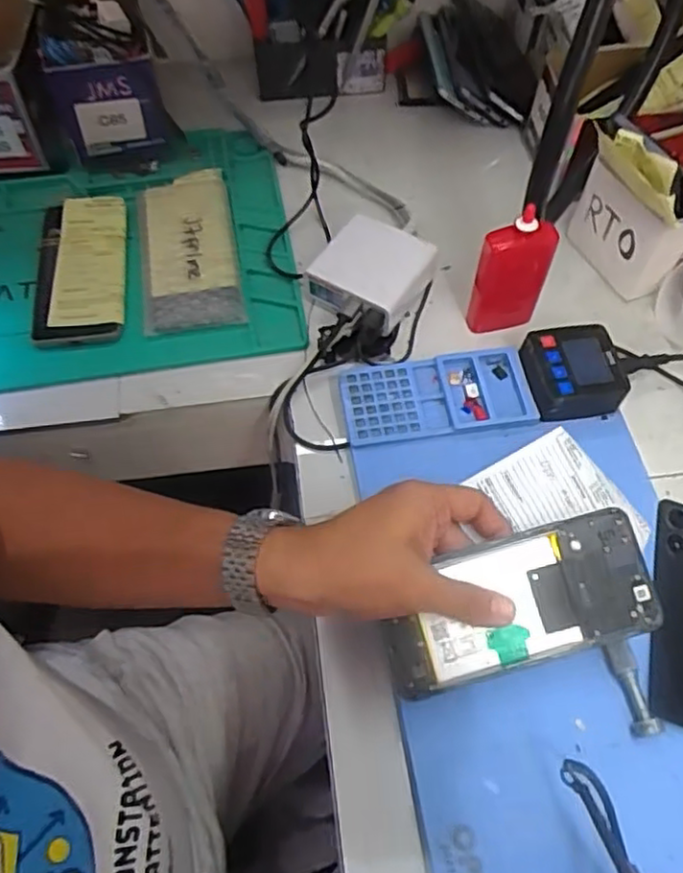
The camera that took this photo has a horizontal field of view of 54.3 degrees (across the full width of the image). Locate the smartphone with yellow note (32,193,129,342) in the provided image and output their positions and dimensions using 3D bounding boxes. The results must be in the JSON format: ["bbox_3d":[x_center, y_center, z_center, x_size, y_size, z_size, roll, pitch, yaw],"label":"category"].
[{"bbox_3d":[-0.240,-0.156,0.607,0.084,0.008,0.168,-7,60,-7],"label":"smartphone with yellow note"}]

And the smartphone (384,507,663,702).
[{"bbox_3d":[0.105,0.097,0.394,0.160,0.006,0.073,-15,77,-4],"label":"smartphone"}]

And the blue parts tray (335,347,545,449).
[{"bbox_3d":[0.078,-0.032,0.533,0.149,0.015,0.069,-6,60,-6],"label":"blue parts tray"}]

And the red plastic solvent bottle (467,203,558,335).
[{"bbox_3d":[0.139,-0.130,0.542,0.055,0.117,0.019,-9,61,-8],"label":"red plastic solvent bottle"}]

